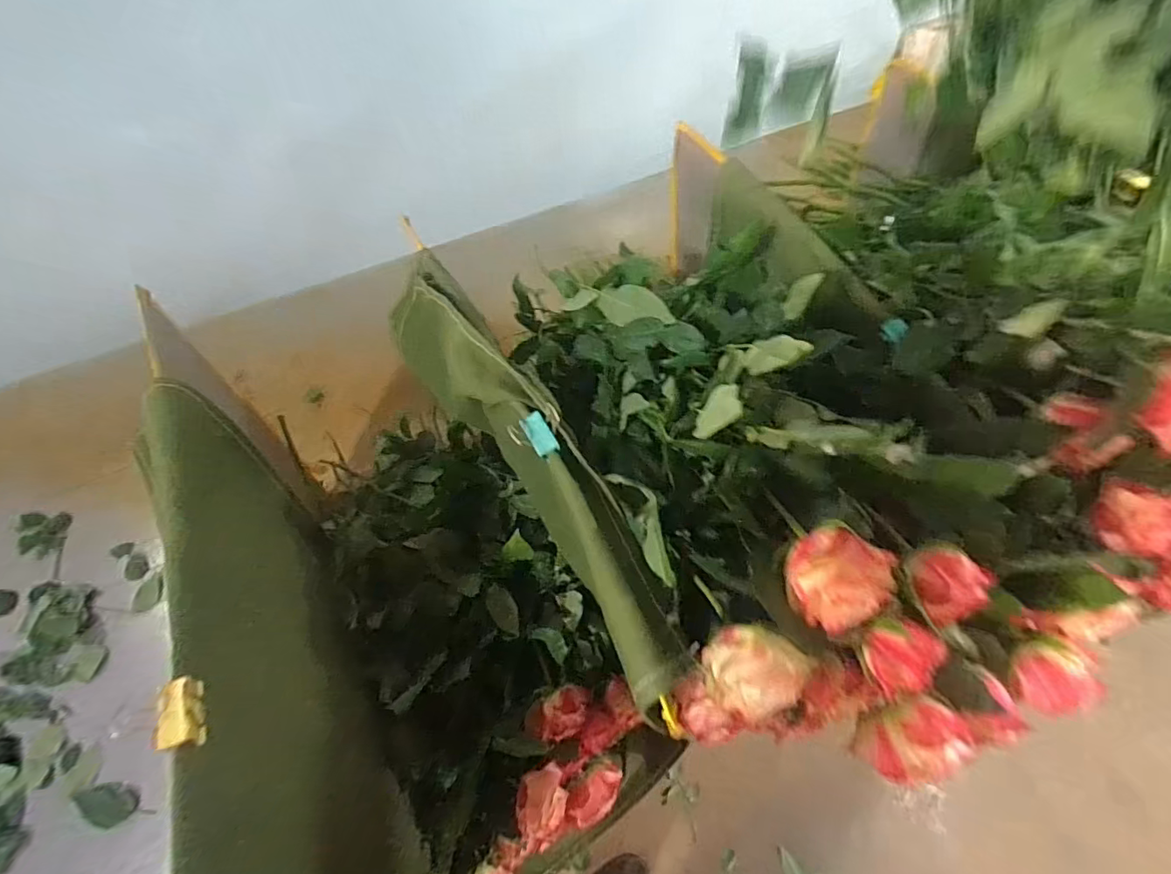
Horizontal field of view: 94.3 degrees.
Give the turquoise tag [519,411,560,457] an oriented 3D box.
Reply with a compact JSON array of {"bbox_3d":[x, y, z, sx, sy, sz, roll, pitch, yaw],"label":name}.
[{"bbox_3d":[-0.032,-0.002,0.383,0.017,0.008,0.033,-27,61,-16],"label":"turquoise tag"}]

